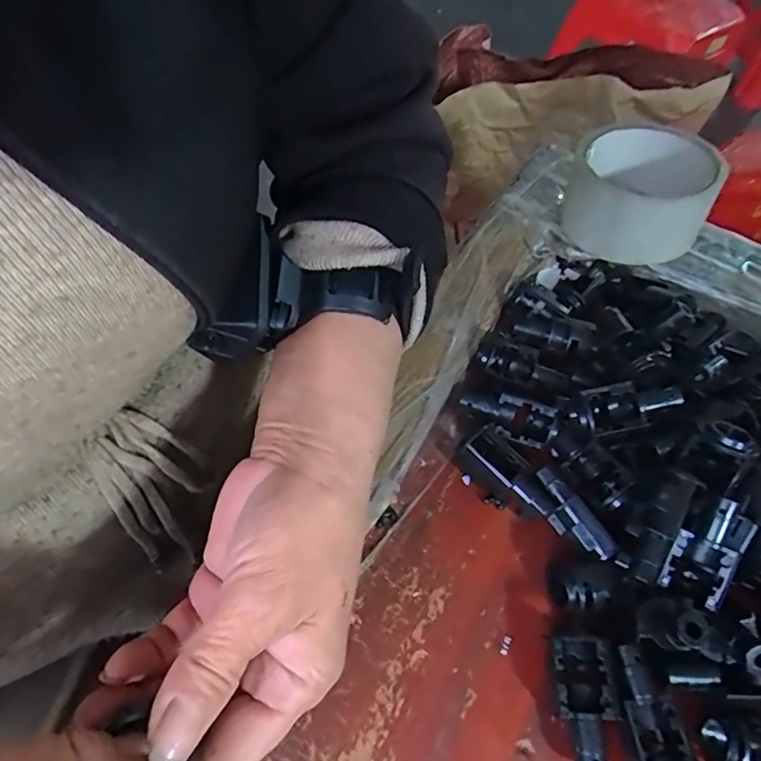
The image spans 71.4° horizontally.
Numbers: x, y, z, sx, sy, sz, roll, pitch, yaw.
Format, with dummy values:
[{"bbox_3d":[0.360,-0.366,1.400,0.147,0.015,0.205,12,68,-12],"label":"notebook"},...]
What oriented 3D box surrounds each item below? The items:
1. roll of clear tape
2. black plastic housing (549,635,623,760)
[{"bbox_3d":[0.174,-0.132,0.356,0.091,0.049,0.100,3,57,-5],"label":"roll of clear tape"},{"bbox_3d":[0.086,0.134,0.219,0.026,0.021,0.048,2,57,-6],"label":"black plastic housing"}]

